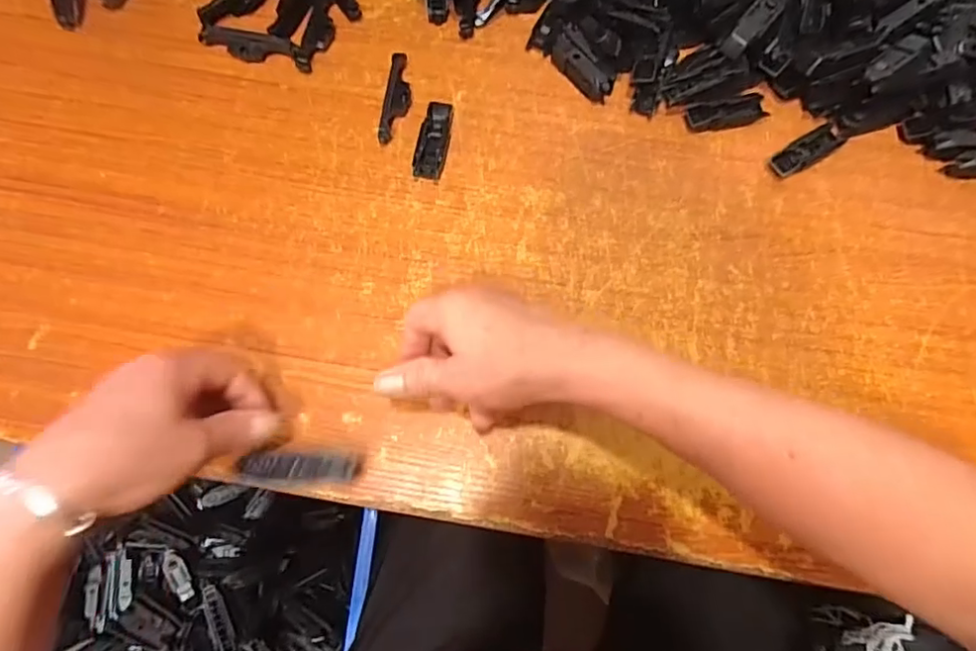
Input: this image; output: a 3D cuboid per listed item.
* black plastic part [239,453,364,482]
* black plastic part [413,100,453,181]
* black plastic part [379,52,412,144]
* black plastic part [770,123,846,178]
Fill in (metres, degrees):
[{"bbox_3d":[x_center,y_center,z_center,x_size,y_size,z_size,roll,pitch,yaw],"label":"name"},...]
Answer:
[{"bbox_3d":[-0.120,0.092,0.366,0.071,0.020,0.017,2,73,-1],"label":"black plastic part"},{"bbox_3d":[-0.043,-0.148,0.450,0.023,0.011,0.064,10,73,1],"label":"black plastic part"},{"bbox_3d":[-0.073,-0.186,0.458,0.018,0.016,0.082,6,72,0],"label":"black plastic part"},{"bbox_3d":[0.255,-0.140,0.451,0.065,0.012,0.022,-30,76,-10],"label":"black plastic part"}]

